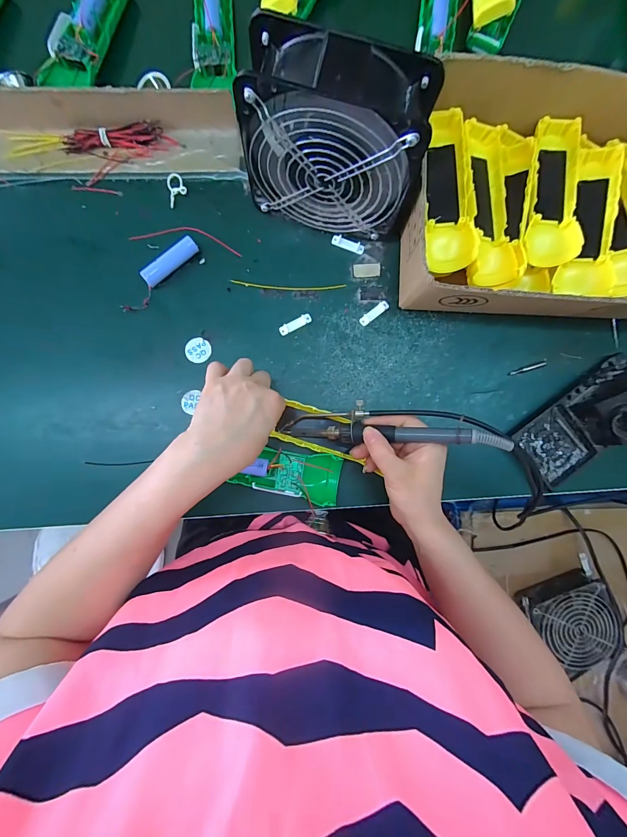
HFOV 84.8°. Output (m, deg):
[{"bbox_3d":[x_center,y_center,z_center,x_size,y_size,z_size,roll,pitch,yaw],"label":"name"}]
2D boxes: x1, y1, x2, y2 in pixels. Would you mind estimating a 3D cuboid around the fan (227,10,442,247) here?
[{"bbox_3d":[0.022,-0.243,0.317,0.161,0.149,0.065,15,86,-2],"label":"fan"}]

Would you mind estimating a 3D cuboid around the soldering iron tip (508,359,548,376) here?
[{"bbox_3d":[0.240,-0.056,0.383,0.045,0.010,0.007,-18,87,-4],"label":"soldering iron tip"}]

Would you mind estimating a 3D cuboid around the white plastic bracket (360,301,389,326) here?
[{"bbox_3d":[0.068,-0.117,0.382,0.037,0.004,0.010,-37,88,-5],"label":"white plastic bracket"}]

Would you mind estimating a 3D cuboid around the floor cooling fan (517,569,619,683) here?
[{"bbox_3d":[0.394,0.310,0.521,0.117,0.036,0.128,-22,84,1],"label":"floor cooling fan"}]

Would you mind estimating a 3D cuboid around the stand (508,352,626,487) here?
[{"bbox_3d":[0.295,0.000,0.349,0.152,0.069,0.075,-38,89,-4],"label":"stand"}]

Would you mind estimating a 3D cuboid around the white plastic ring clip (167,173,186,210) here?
[{"bbox_3d":[-0.150,-0.251,0.378,0.020,0.004,0.037,-8,86,-4],"label":"white plastic ring clip"}]

